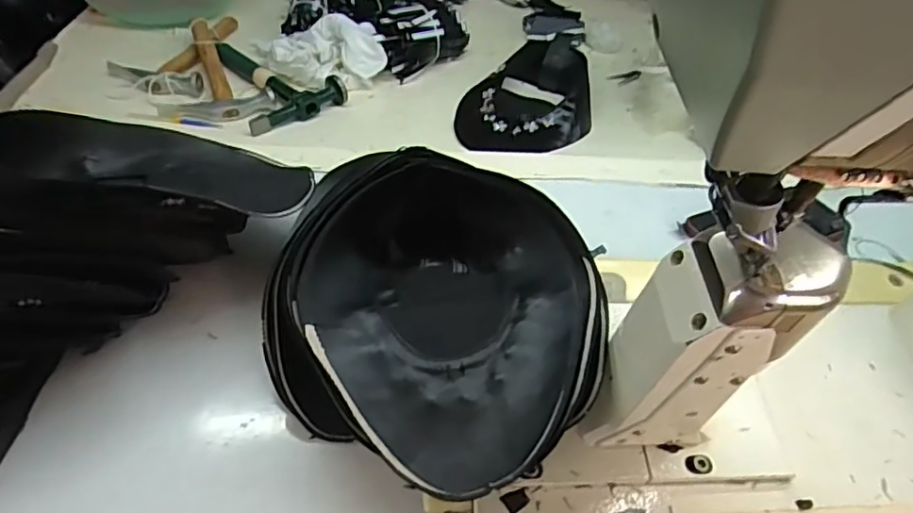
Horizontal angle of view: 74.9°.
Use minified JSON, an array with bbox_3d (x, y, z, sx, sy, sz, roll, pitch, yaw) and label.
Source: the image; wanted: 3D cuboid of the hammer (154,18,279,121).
[{"bbox_3d":[-0.346,-0.260,0.827,0.140,0.025,0.233,-15,56,-19],"label":"hammer"}]

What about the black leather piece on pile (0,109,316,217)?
[{"bbox_3d":[-0.247,-0.080,0.490,0.244,0.053,0.109,7,39,-14],"label":"black leather piece on pile"}]

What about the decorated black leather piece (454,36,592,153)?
[{"bbox_3d":[0.096,-0.226,0.844,0.187,0.076,0.217,5,43,-3],"label":"decorated black leather piece"}]

